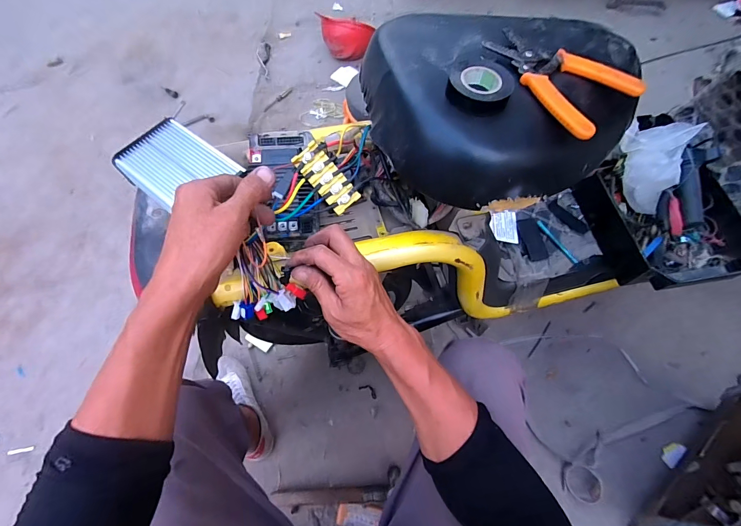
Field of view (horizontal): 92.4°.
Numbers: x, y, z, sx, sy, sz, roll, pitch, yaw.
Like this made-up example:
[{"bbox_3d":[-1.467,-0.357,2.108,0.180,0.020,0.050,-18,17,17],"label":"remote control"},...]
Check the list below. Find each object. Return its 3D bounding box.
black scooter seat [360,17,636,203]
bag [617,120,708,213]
[{"bbox_3d":[0.142,-0.189,0.393,0.284,0.071,0.243,-13,64,-6],"label":"black scooter seat"},{"bbox_3d":[0.475,-0.179,0.616,0.107,0.083,0.144,26,66,15],"label":"bag"}]

